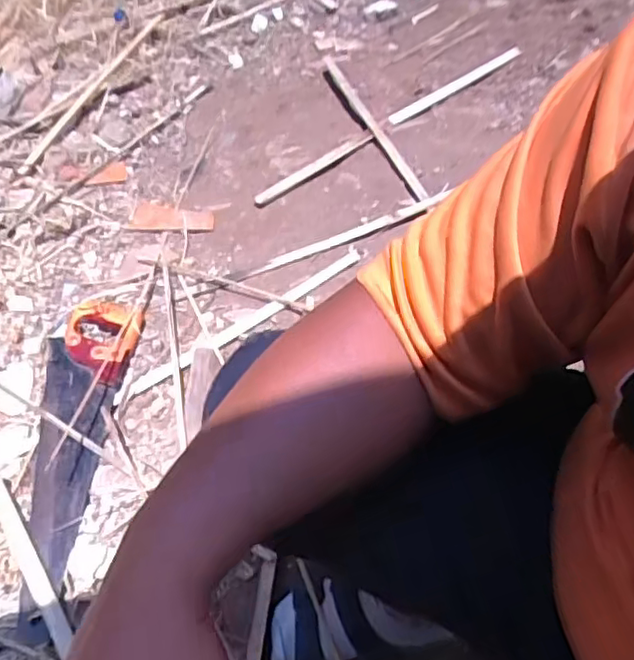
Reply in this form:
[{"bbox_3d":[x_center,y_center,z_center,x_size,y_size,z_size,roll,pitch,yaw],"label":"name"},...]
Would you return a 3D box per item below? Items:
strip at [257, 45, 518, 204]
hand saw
[{"bbox_3d":[0.169,-0.441,1.317,0.726,0.013,0.031,-35,60,-21],"label":"strip"},{"bbox_3d":[-0.344,0.156,0.887,0.133,0.033,0.516,-3,53,0],"label":"hand saw"}]

